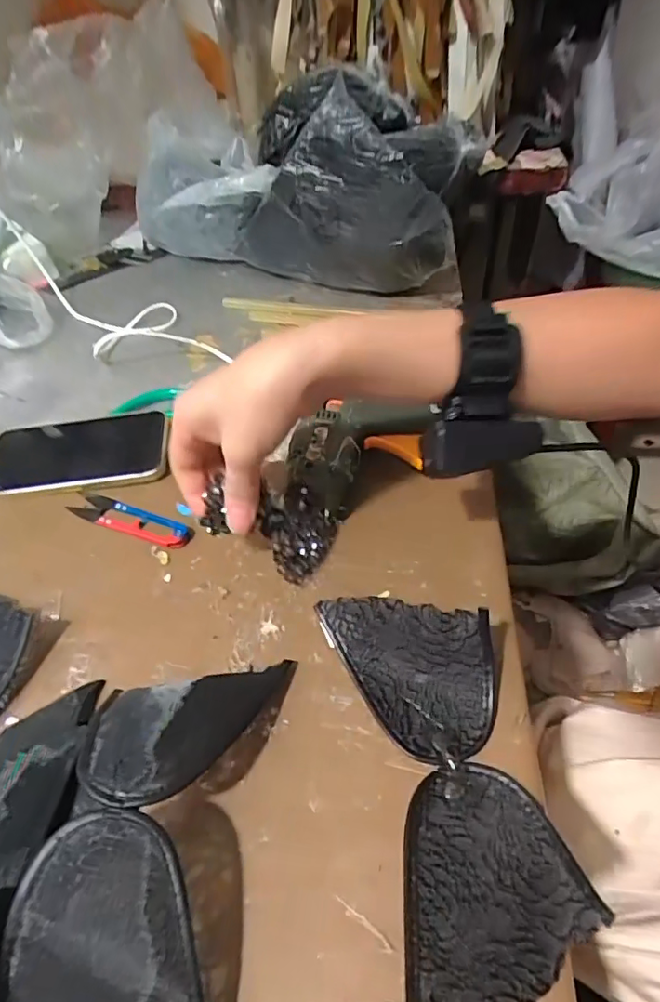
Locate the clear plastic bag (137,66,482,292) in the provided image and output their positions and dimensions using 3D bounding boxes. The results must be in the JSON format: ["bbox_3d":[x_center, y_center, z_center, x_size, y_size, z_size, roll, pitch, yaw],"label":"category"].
[{"bbox_3d":[-0.027,-0.457,0.771,0.463,0.193,0.334,19,50,22],"label":"clear plastic bag"}]

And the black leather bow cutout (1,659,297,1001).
[{"bbox_3d":[-0.086,0.153,0.263,0.104,0.049,0.182,0,45,6],"label":"black leather bow cutout"}]

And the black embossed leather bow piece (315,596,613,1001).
[{"bbox_3d":[0.058,0.132,0.276,0.089,0.041,0.196,-9,45,-4],"label":"black embossed leather bow piece"}]

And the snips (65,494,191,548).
[{"bbox_3d":[-0.161,0.015,0.432,0.114,0.006,0.025,17,49,20],"label":"snips"}]

